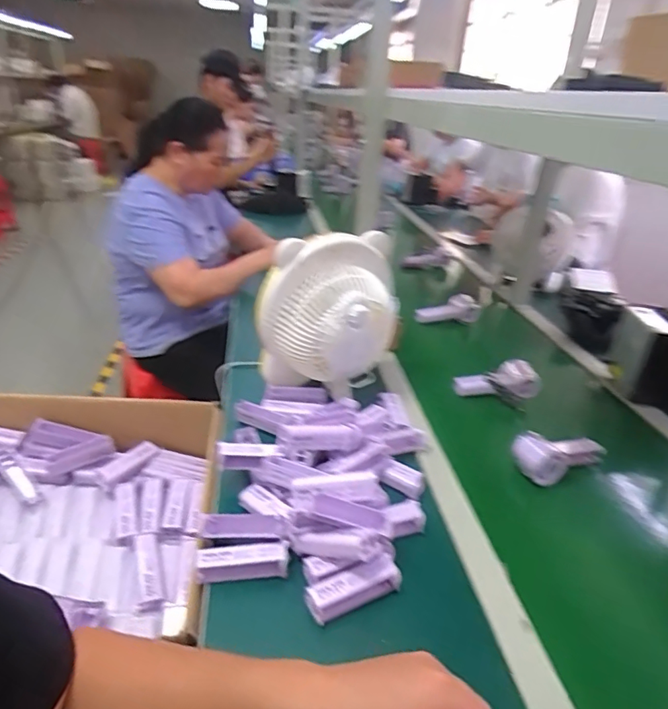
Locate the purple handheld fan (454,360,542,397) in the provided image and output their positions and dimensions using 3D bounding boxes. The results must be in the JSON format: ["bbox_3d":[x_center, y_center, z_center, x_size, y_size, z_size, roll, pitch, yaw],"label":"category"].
[{"bbox_3d":[0.300,0.050,0.956,0.147,0.051,0.075,2,27,-3],"label":"purple handheld fan"}]

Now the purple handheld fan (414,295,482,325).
[{"bbox_3d":[0.280,-0.110,1.267,0.154,0.051,0.066,-9,28,2],"label":"purple handheld fan"}]

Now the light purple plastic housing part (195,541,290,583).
[{"bbox_3d":[-0.102,0.232,0.573,0.100,0.028,0.030,1,28,-5],"label":"light purple plastic housing part"}]

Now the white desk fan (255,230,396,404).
[{"bbox_3d":[-0.013,-0.062,0.859,0.223,0.245,0.130,0,28,-7],"label":"white desk fan"}]

